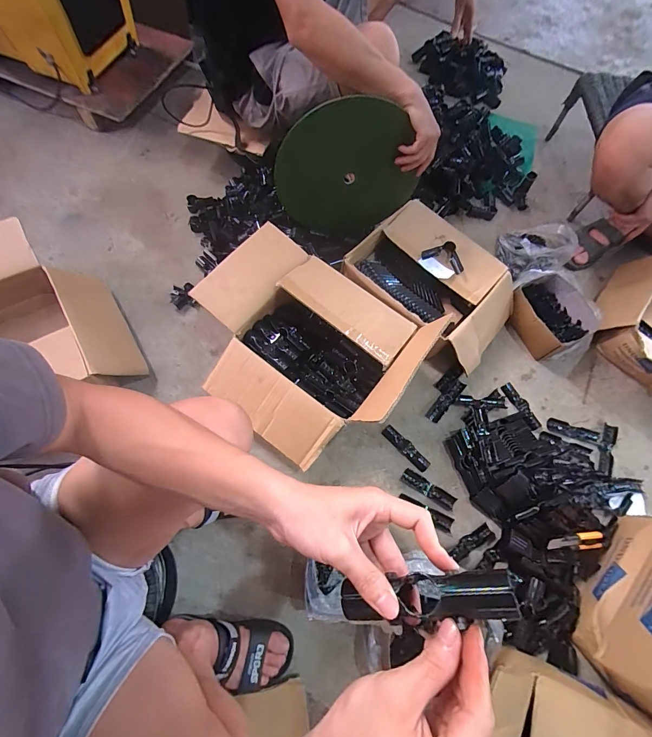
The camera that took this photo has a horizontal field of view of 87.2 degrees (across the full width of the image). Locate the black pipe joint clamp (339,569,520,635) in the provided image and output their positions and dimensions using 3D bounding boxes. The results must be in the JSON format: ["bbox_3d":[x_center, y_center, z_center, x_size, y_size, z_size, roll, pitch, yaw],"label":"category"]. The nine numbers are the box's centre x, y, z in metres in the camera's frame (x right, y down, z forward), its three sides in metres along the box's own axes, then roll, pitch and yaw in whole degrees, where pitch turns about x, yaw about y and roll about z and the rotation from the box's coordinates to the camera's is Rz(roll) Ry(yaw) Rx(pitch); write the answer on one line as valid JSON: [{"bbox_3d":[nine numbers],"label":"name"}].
[{"bbox_3d":[0.079,0.183,0.269,0.130,0.031,0.040,-20,68,22],"label":"black pipe joint clamp"}]

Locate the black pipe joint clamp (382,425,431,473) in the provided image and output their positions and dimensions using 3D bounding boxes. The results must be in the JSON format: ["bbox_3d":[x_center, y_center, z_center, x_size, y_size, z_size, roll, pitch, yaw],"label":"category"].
[{"bbox_3d":[0.192,0.191,0.816,0.133,0.019,0.033,43,73,11],"label":"black pipe joint clamp"}]

